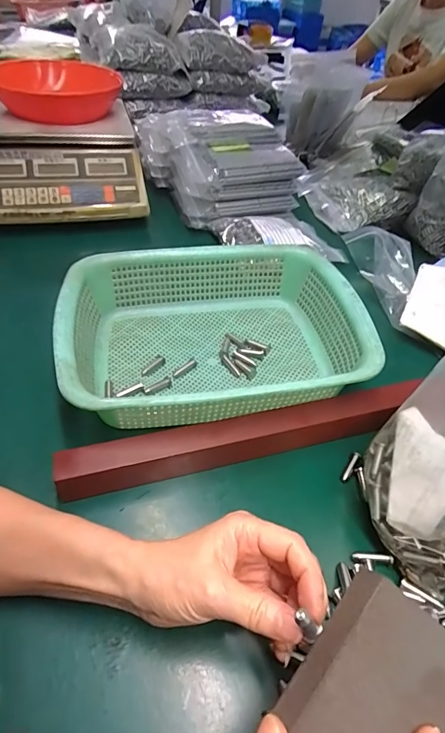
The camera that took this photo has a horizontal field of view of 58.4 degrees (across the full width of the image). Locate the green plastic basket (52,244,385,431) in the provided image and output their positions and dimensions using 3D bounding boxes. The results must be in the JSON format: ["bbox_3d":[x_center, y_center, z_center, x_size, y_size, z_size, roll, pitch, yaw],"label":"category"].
[{"bbox_3d":[-0.009,-0.033,0.427,0.294,0.087,0.218,-6,49,-10],"label":"green plastic basket"}]

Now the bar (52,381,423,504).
[{"bbox_3d":[0.024,0.064,0.361,0.322,0.041,0.030,-10,50,-13],"label":"bar"}]

